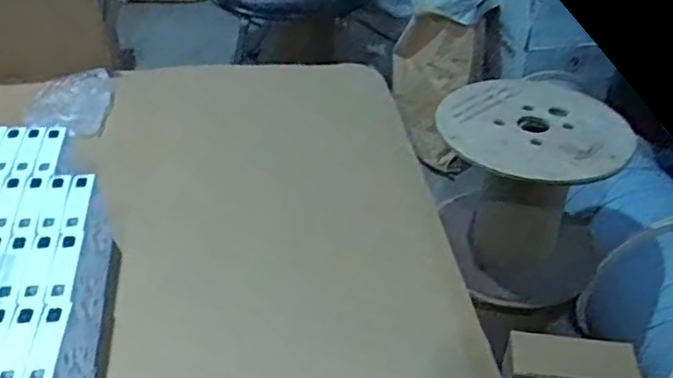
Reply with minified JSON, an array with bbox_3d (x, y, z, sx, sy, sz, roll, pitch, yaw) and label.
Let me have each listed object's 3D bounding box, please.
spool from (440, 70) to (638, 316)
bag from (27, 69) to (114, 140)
[{"bbox_3d":[0.361,0.007,1.338,0.342,0.333,0.326,7,37,7],"label":"spool"},{"bbox_3d":[-0.356,-0.115,0.903,0.110,0.032,0.114,0,37,-2],"label":"bag"}]

